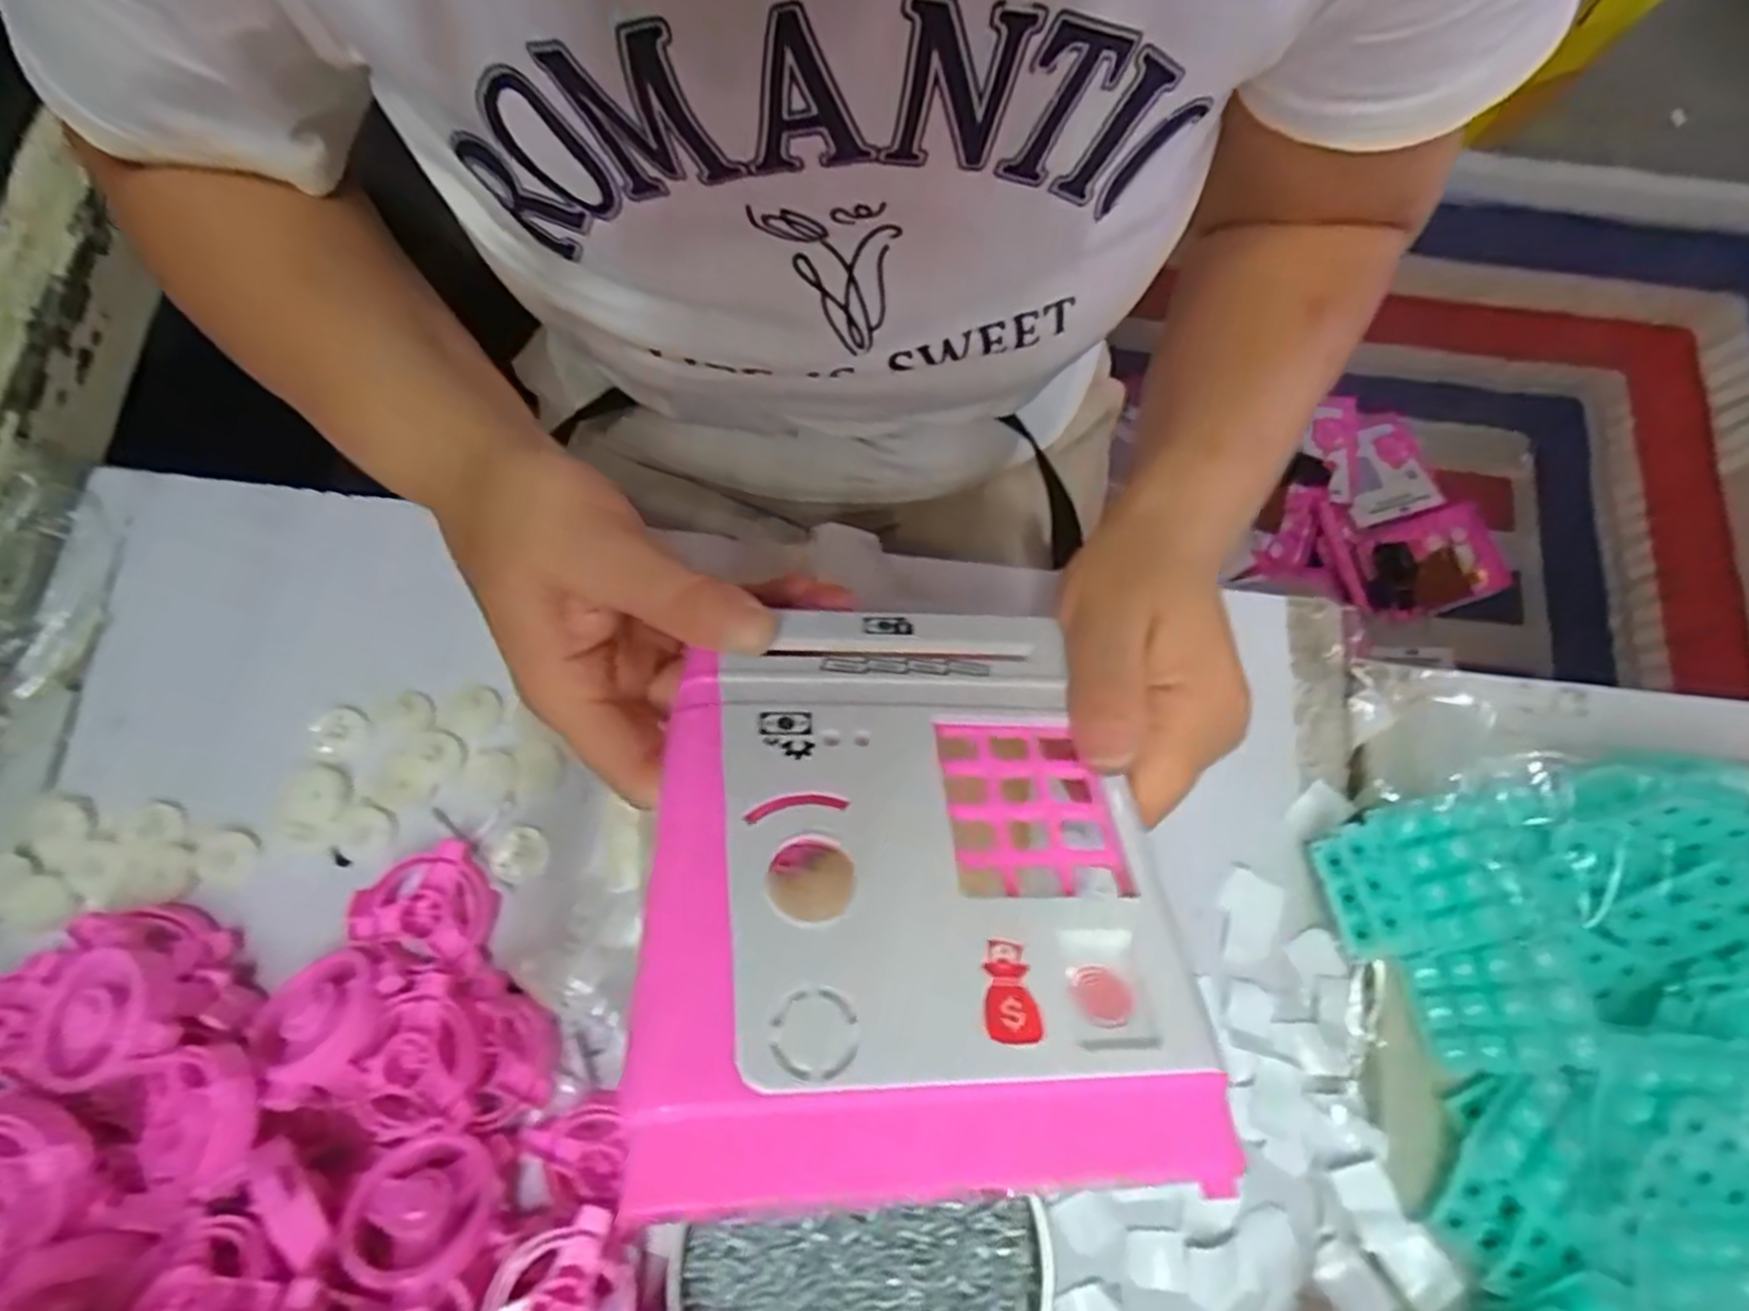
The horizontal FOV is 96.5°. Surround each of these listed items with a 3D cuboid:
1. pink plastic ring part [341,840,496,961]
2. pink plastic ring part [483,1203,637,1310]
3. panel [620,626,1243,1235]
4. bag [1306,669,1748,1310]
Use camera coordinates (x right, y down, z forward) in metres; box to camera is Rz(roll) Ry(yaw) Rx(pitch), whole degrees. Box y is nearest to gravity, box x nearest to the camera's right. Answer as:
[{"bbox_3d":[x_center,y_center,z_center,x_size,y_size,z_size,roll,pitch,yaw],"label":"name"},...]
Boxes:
[{"bbox_3d":[-0.185,0.100,0.326,0.052,0.019,0.044,12,75,0],"label":"pink plastic ring part"},{"bbox_3d":[-0.114,0.227,0.275,0.053,0.014,0.053,3,76,-3],"label":"pink plastic ring part"},{"bbox_3d":[0.007,0.048,0.206,0.125,0.015,0.155,3,46,-9],"label":"panel"},{"bbox_3d":[0.293,0.143,0.298,0.205,0.073,0.280,7,75,-1],"label":"bag"}]

